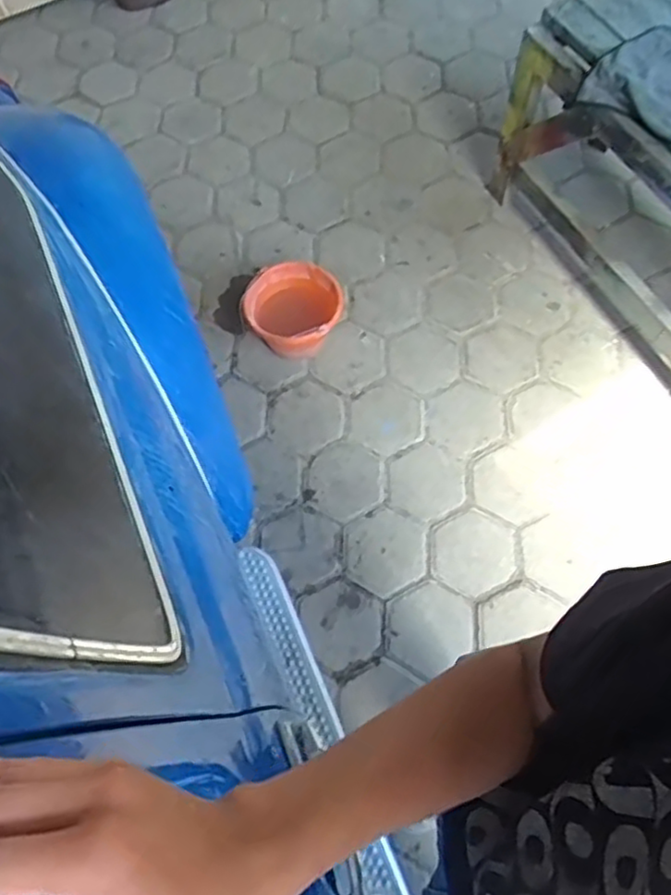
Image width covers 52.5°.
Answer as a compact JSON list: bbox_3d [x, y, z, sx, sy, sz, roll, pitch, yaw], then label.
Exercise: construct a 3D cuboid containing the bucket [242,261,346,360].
[{"bbox_3d":[-0.120,-0.371,1.847,0.267,0.154,0.247,-1,65,2],"label":"bucket"}]

